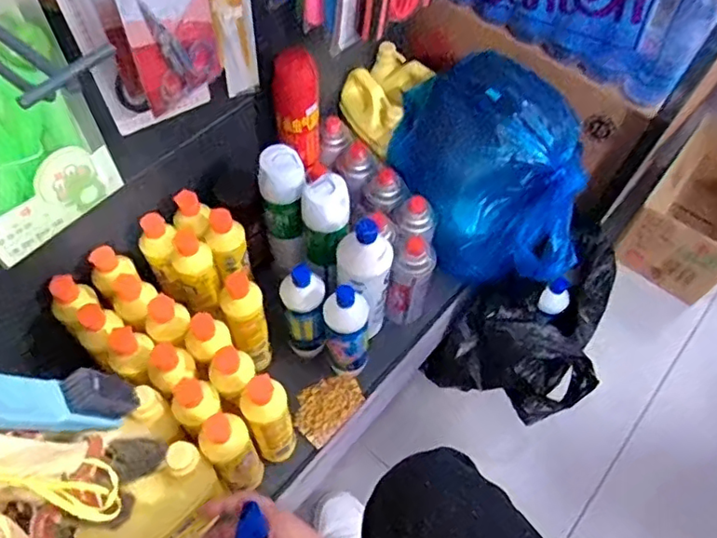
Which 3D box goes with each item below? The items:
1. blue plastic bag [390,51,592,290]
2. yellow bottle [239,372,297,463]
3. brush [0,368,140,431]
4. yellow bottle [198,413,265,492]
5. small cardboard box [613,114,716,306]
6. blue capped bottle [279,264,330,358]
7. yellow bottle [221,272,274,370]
[{"bbox_3d":[0.205,-0.139,0.886,0.341,0.236,0.231,41,65,19],"label":"blue plastic bag"},{"bbox_3d":[-0.110,0.194,0.730,0.057,0.206,0.048,-10,60,-10],"label":"yellow bottle"},{"bbox_3d":[-0.209,0.085,0.391,0.029,0.145,0.040,-38,65,10],"label":"brush"},{"bbox_3d":[-0.151,0.231,0.713,0.055,0.188,0.052,2,59,-3],"label":"yellow bottle"},{"bbox_3d":[0.724,-0.126,1.218,0.212,0.209,0.337,37,63,17],"label":"small cardboard box"},{"bbox_3d":[-0.076,0.071,0.826,0.057,0.195,0.055,2,59,-3],"label":"blue capped bottle"},{"bbox_3d":[-0.150,0.076,0.783,0.051,0.193,0.048,2,59,-3],"label":"yellow bottle"}]

